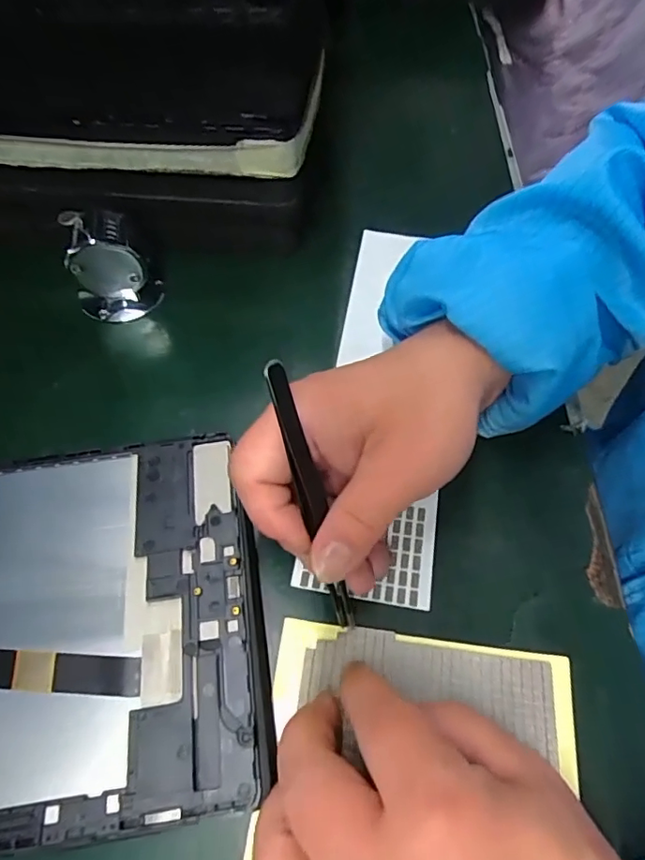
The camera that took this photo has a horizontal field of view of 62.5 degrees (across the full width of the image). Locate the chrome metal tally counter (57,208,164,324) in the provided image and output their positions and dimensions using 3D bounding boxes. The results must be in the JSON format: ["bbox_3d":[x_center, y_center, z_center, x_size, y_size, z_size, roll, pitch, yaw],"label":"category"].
[{"bbox_3d":[-0.129,-0.099,0.320,0.047,0.070,0.025,-19,61,-8],"label":"chrome metal tally counter"}]

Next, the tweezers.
[{"bbox_3d":[-0.003,0.031,0.211,0.009,0.120,0.008,-17,19,-6],"label":"tweezers"}]

